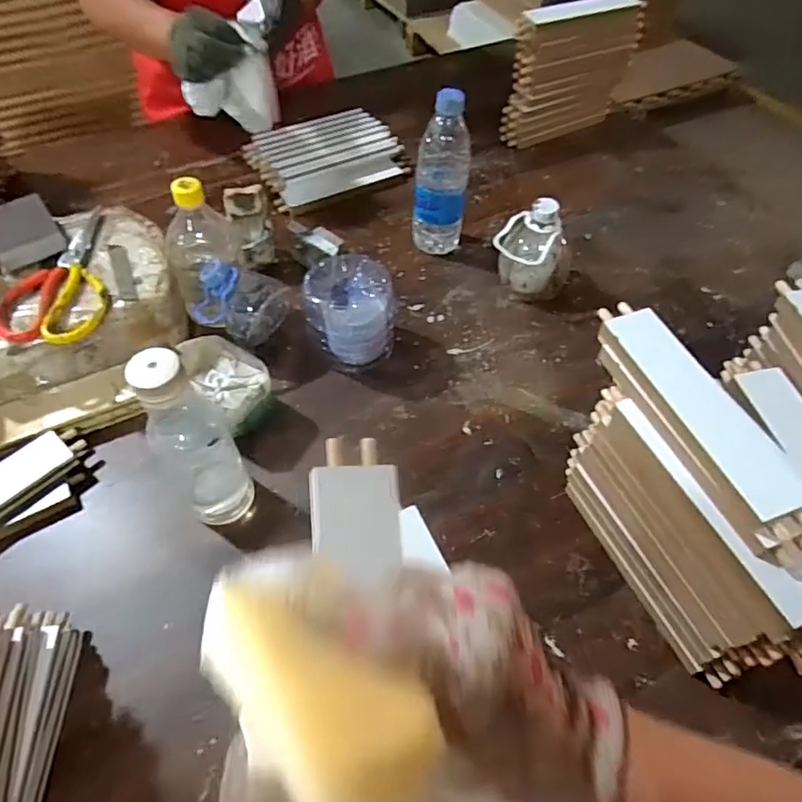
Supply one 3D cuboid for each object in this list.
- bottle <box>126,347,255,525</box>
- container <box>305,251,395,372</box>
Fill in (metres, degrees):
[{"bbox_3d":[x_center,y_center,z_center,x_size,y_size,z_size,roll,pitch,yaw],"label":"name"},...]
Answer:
[{"bbox_3d":[-0.180,0.037,0.489,0.060,0.196,0.056,6,54,3],"label":"bottle"},{"bbox_3d":[-0.055,-0.116,0.673,0.100,0.097,0.106,11,54,7],"label":"container"}]

